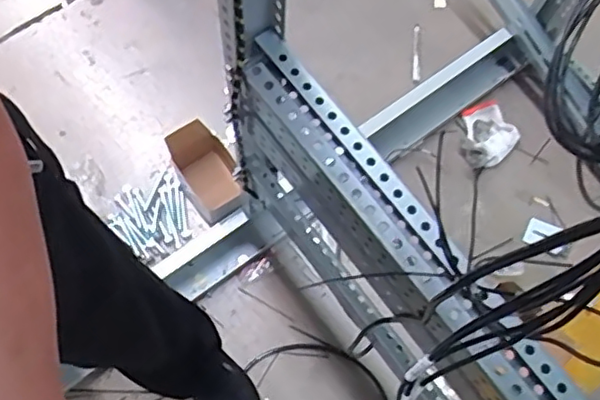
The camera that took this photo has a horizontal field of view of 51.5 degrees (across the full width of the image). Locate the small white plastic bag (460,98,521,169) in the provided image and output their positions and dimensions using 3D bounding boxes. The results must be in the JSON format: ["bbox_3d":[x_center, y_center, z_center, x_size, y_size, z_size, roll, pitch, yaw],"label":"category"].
[{"bbox_3d":[0.374,-0.135,1.270,0.132,0.060,0.125,-28,75,-12],"label":"small white plastic bag"}]

